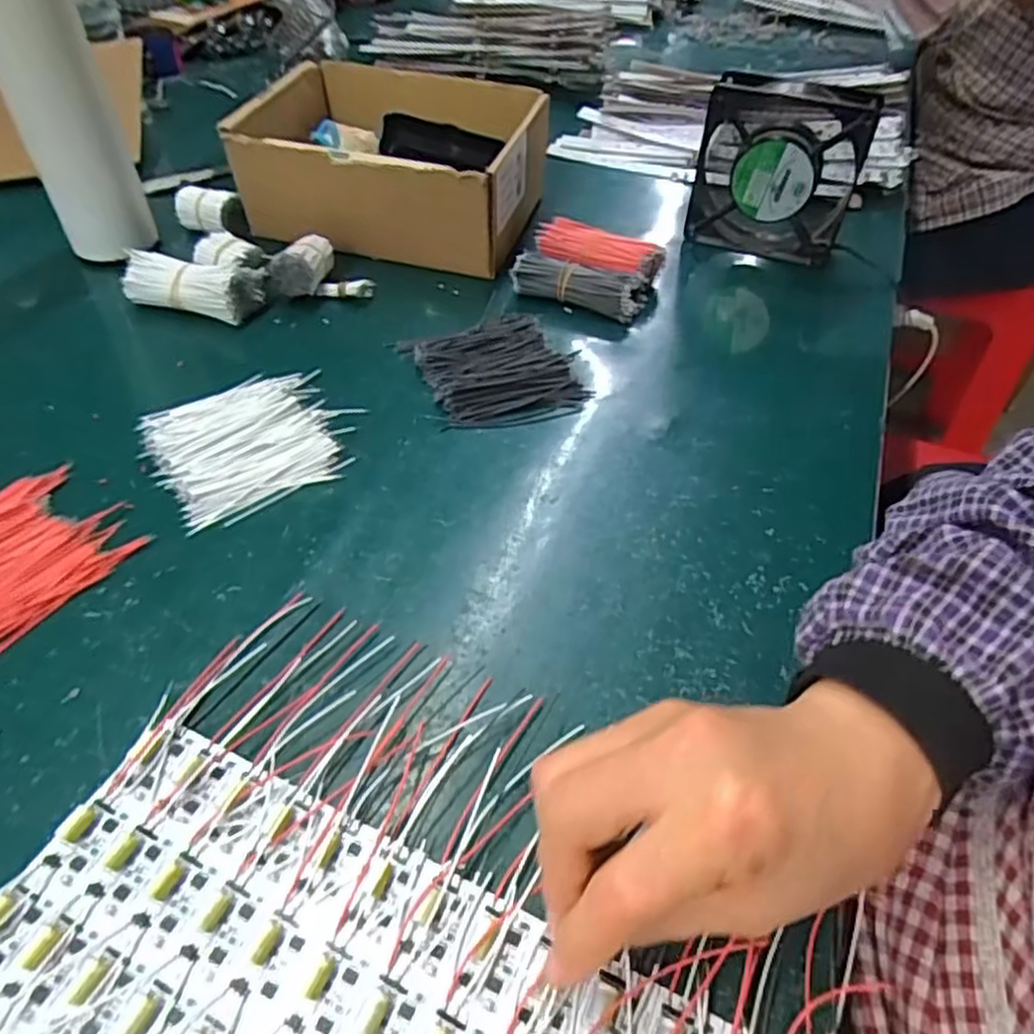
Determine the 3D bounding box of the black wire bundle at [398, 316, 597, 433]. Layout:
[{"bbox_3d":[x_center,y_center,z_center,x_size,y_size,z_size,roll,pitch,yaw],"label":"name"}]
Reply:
[{"bbox_3d":[-0.016,-0.101,0.480,0.100,0.011,0.110,-12,48,-13],"label":"black wire bundle"}]

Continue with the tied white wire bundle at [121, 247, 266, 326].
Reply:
[{"bbox_3d":[-0.235,-0.168,0.516,0.093,0.035,0.036,13,48,10],"label":"tied white wire bundle"}]

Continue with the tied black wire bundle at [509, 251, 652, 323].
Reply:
[{"bbox_3d":[0.047,-0.175,0.534,0.099,0.027,0.038,18,49,15],"label":"tied black wire bundle"}]

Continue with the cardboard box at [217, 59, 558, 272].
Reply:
[{"bbox_3d":[-0.099,-0.298,0.592,0.227,0.094,0.187,11,48,9],"label":"cardboard box"}]

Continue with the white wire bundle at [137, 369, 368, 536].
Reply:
[{"bbox_3d":[-0.159,-0.049,0.429,0.113,0.009,0.111,-28,53,-25],"label":"white wire bundle"}]

